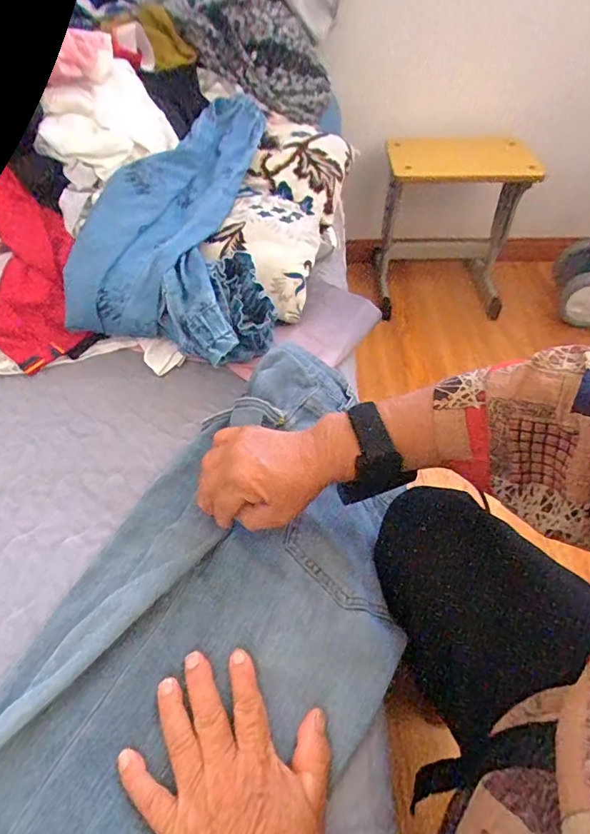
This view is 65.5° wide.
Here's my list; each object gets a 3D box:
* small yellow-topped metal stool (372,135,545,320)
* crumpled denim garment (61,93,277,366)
[{"bbox_3d":[0.429,-0.564,1.314,0.365,0.407,0.358,7,49,6],"label":"small yellow-topped metal stool"},{"bbox_3d":[-0.165,-0.287,0.661,0.247,0.137,0.524,-2,49,-2],"label":"crumpled denim garment"}]

